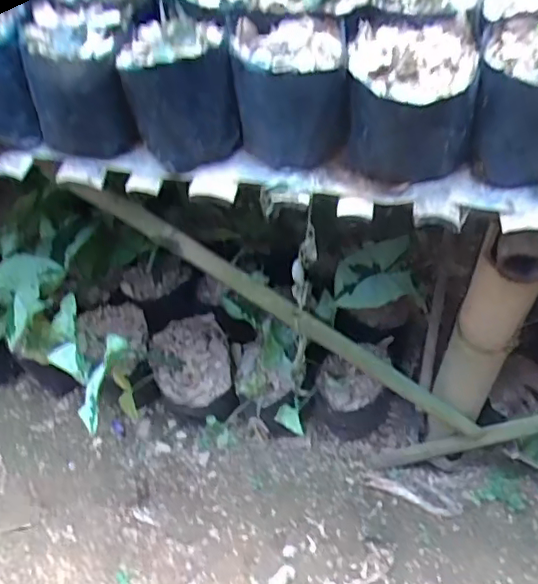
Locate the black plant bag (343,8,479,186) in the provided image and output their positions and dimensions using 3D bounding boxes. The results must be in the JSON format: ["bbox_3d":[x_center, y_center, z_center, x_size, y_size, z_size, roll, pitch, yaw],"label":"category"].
[{"bbox_3d":[0.107,-0.157,0.481,0.097,0.090,0.117,0,53,1],"label":"black plant bag"}]

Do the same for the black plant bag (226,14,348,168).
[{"bbox_3d":[0.014,-0.164,0.491,0.090,0.087,0.083,-2,53,0],"label":"black plant bag"}]

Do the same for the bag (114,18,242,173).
[{"bbox_3d":[-0.077,-0.168,0.503,0.088,0.094,0.089,-14,54,-9],"label":"bag"}]

